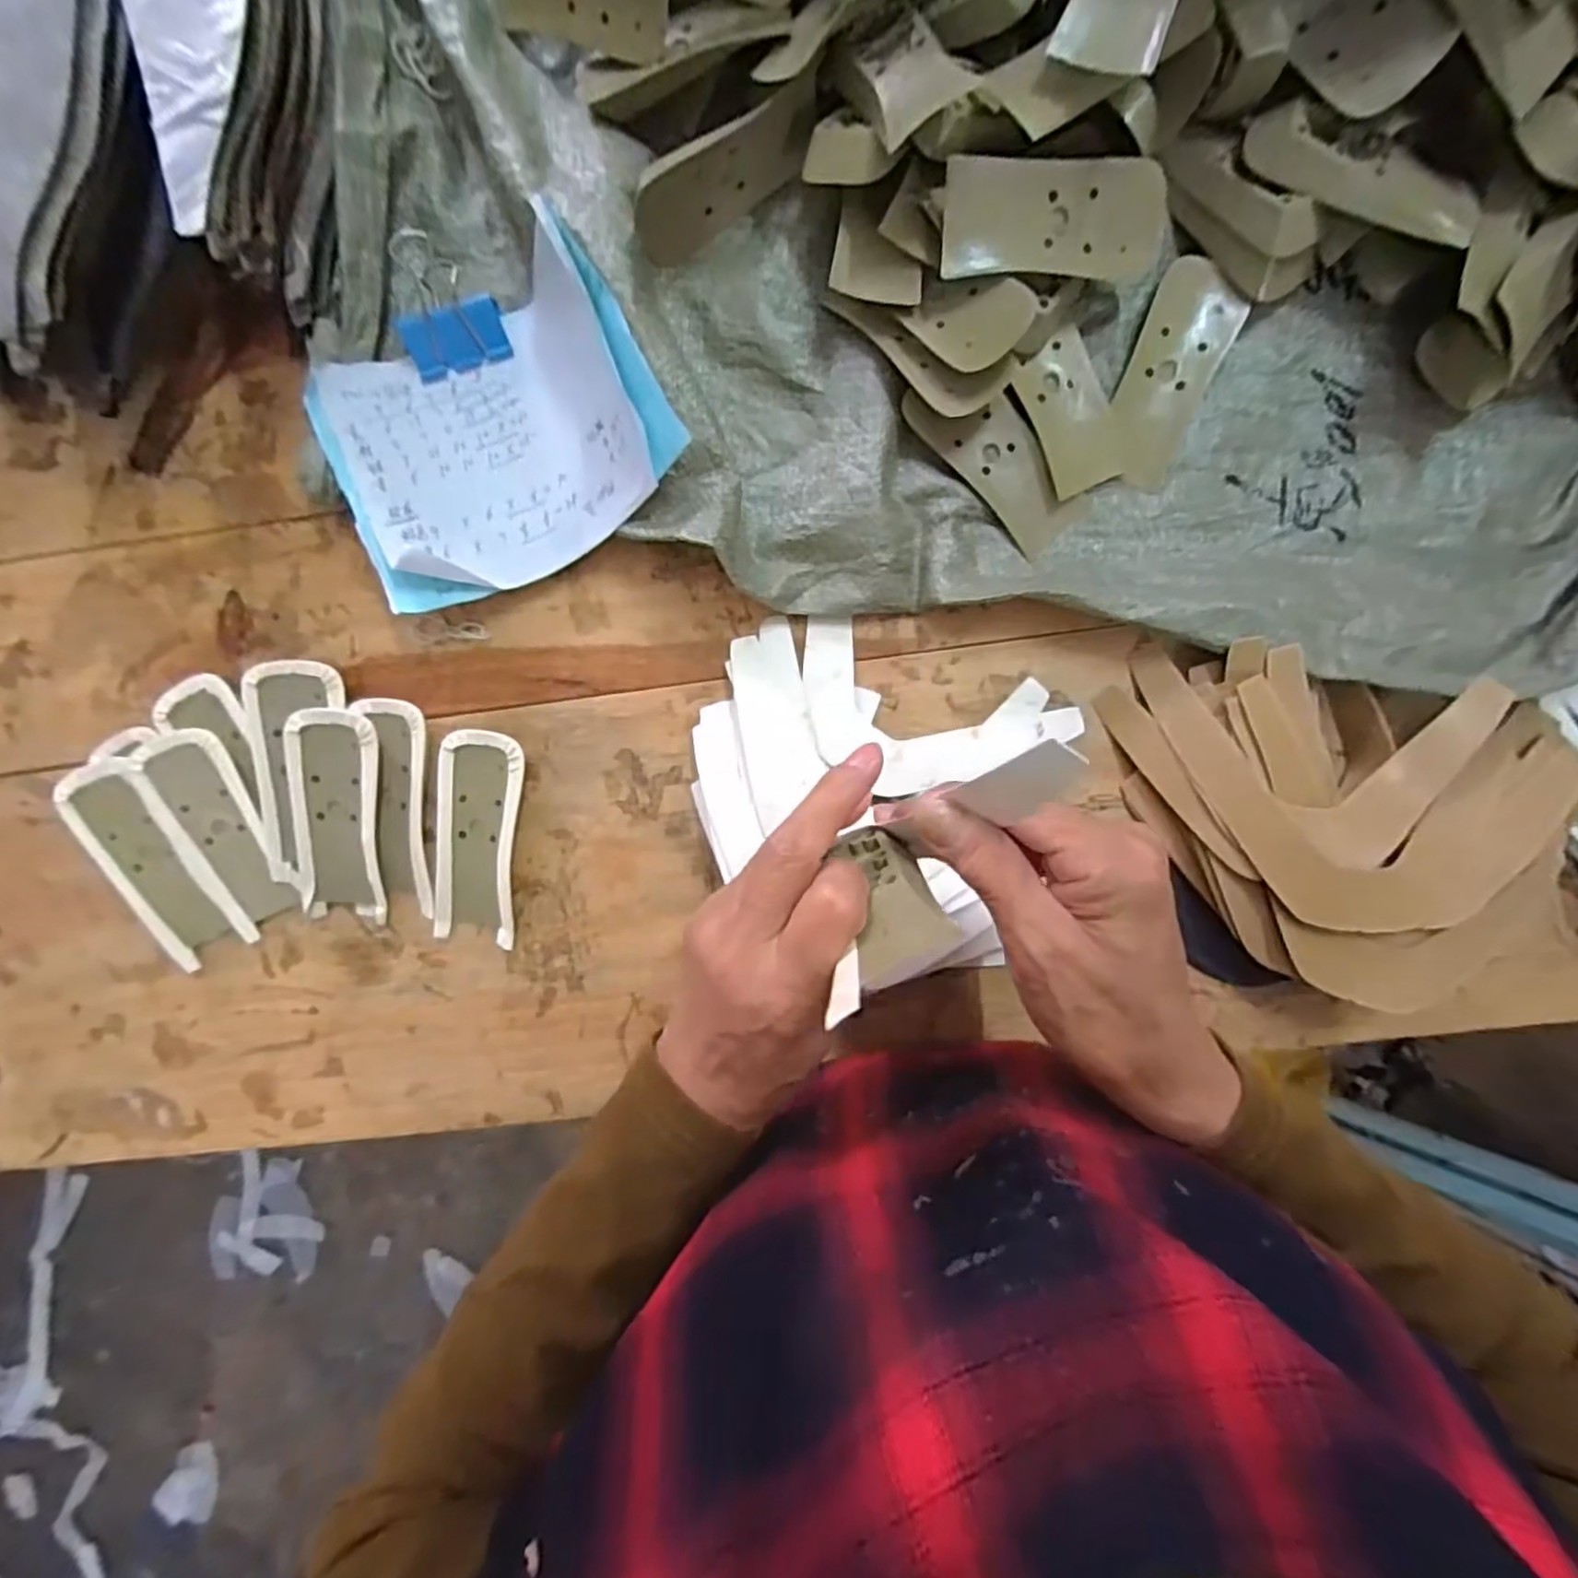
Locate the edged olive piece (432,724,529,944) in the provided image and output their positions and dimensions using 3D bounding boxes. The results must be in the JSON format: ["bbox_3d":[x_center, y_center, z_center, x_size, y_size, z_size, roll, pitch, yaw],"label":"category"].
[{"bbox_3d":[-0.172,0.027,0.387,0.044,0.015,0.116,9,94,4],"label":"edged olive piece"}]

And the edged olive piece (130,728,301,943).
[{"bbox_3d":[-0.312,0.025,0.383,0.048,0.013,0.114,-15,104,5],"label":"edged olive piece"}]

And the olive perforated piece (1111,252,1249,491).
[{"bbox_3d":[0.193,-0.209,0.355,0.042,0.016,0.101,21,94,3],"label":"olive perforated piece"}]

